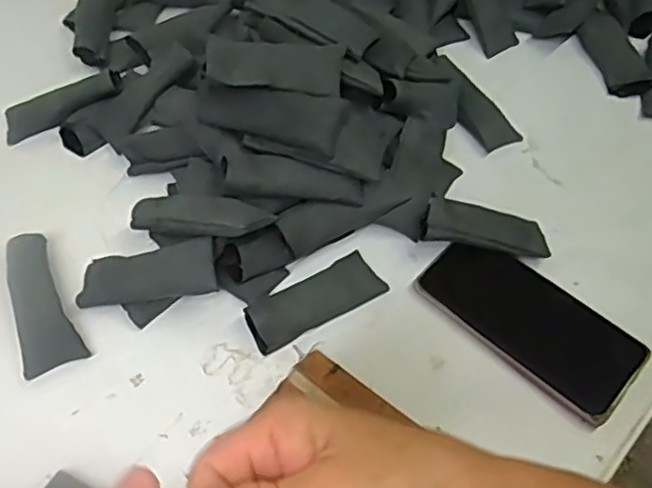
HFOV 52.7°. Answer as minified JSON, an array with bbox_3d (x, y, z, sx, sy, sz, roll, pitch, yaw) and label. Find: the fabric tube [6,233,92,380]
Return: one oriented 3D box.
[{"bbox_3d":[-0.206,0.041,0.474,0.040,0.026,0.102,-20,58,-14],"label":"fabric tube"}]

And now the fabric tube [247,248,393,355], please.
[{"bbox_3d":[-0.008,0.038,0.483,0.105,0.023,0.039,-27,61,-18],"label":"fabric tube"}]

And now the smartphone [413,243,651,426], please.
[{"bbox_3d":[0.149,0.052,0.476,0.155,0.011,0.076,39,64,21],"label":"smartphone"}]

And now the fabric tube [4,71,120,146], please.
[{"bbox_3d":[-0.228,-0.120,0.565,0.107,0.021,0.028,-23,57,5],"label":"fabric tube"}]

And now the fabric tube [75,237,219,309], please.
[{"bbox_3d":[-0.127,0.022,0.473,0.103,0.023,0.036,-11,55,11],"label":"fabric tube"}]

